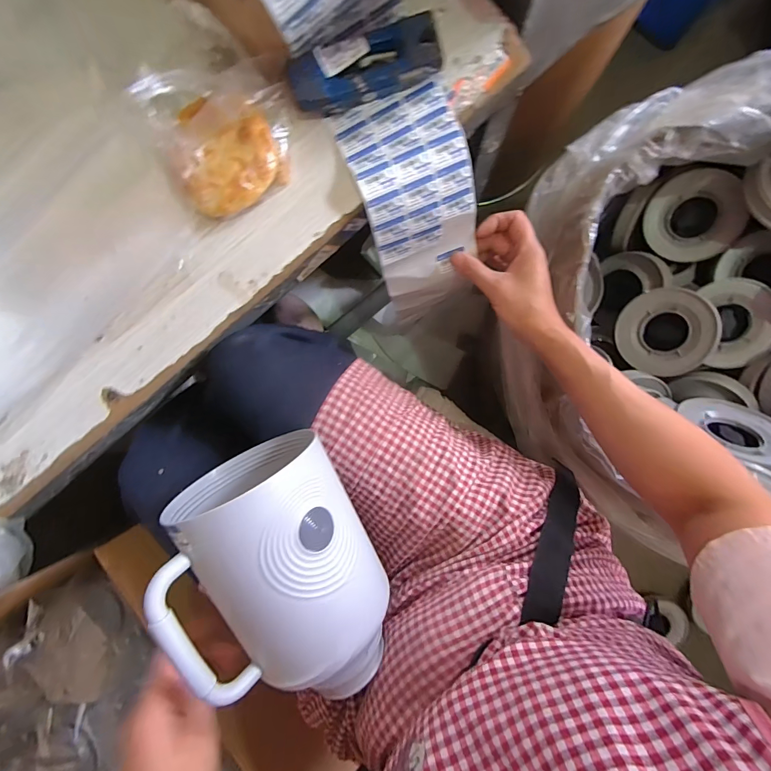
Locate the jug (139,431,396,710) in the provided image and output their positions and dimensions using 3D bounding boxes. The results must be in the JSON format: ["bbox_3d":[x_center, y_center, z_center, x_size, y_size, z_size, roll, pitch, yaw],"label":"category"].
[{"bbox_3d":[-0.078,0.167,0.335,0.128,0.136,0.216,-23,96,4],"label":"jug"}]

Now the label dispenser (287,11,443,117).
[{"bbox_3d":[-0.018,-0.279,0.344,0.129,0.024,0.049,-14,92,5],"label":"label dispenser"}]

